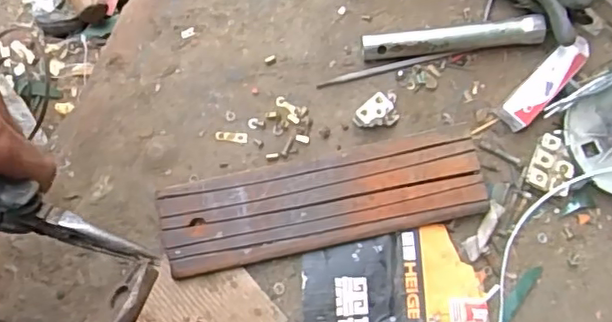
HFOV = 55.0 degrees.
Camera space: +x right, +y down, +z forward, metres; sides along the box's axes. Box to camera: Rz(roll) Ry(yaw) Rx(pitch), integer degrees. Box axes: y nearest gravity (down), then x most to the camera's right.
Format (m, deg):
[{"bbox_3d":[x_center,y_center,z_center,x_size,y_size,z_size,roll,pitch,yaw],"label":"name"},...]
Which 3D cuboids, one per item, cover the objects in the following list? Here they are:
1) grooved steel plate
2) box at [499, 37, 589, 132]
[{"bbox_3d":[0.012,0.034,0.475,0.254,0.022,0.071,-10,79,-3],"label":"grooved steel plate"},{"bbox_3d":[0.201,-0.065,0.496,0.026,0.023,0.093,44,81,7],"label":"box"}]

